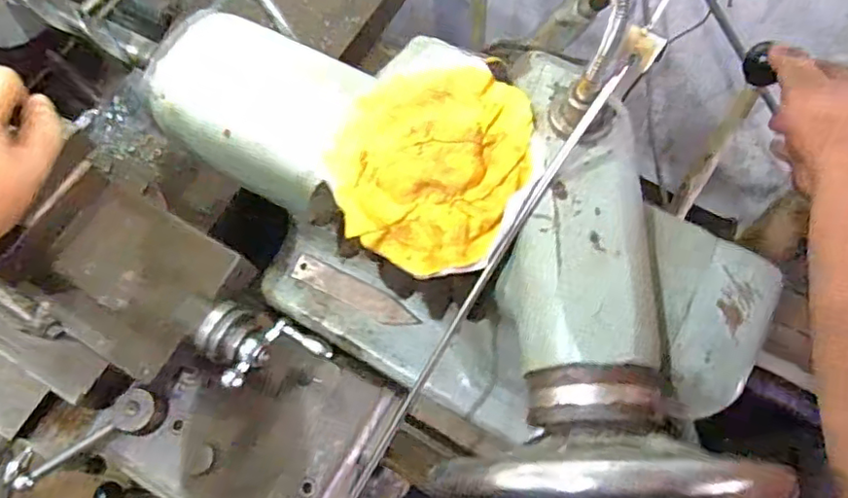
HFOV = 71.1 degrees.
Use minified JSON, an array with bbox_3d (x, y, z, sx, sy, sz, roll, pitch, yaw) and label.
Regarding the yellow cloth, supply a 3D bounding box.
[{"bbox_3d":[0.003,-0.069,0.421,0.149,0.041,0.155,28,73,12],"label":"yellow cloth"}]

